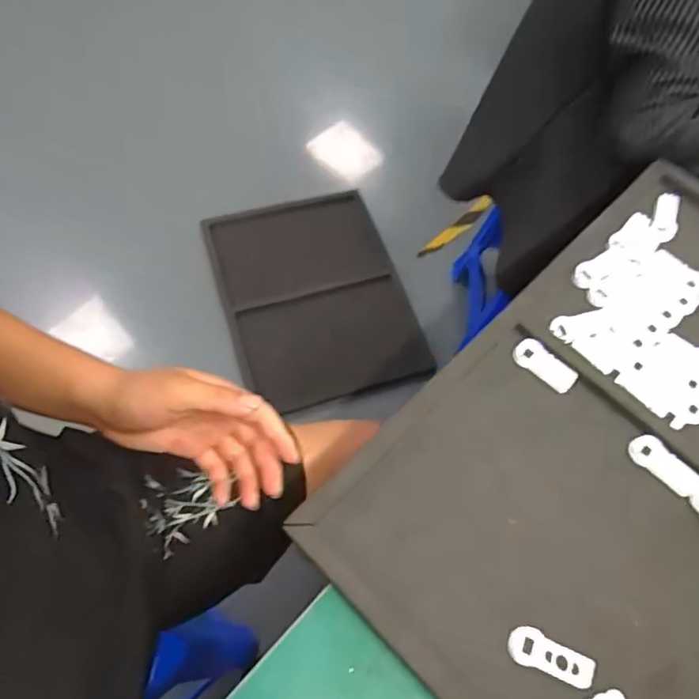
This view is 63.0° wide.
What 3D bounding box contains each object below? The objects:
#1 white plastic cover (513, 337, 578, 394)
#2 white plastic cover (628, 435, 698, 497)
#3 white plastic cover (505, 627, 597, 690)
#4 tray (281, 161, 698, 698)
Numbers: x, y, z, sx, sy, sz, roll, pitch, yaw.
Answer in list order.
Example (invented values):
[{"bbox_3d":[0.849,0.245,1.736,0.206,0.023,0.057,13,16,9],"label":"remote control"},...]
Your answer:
[{"bbox_3d":[0.173,0.014,0.508,0.058,0.009,0.024,41,69,15],"label":"white plastic cover"},{"bbox_3d":[0.261,0.095,0.474,0.057,0.008,0.024,37,68,14],"label":"white plastic cover"},{"bbox_3d":[0.142,0.216,0.401,0.061,0.004,0.025,18,65,5],"label":"white plastic cover"},{"bbox_3d":[0.283,0.111,0.463,0.539,0.024,0.420,-40,73,-19],"label":"tray"}]

